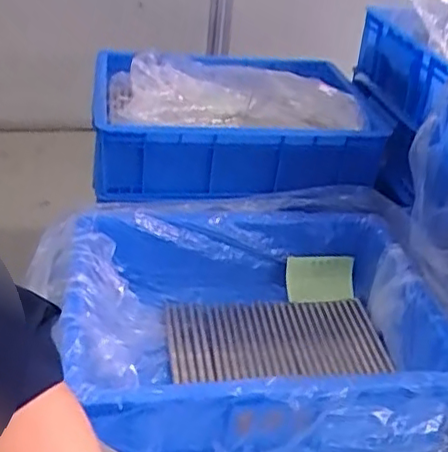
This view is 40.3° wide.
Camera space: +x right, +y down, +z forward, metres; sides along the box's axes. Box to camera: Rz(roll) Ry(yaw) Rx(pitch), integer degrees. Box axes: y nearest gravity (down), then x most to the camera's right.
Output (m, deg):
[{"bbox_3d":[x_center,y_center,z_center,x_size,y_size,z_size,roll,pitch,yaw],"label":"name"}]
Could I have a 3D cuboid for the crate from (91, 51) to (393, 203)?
[{"bbox_3d":[0.016,-0.160,0.917,0.391,0.118,0.273,-1,34,-11],"label":"crate"}]

